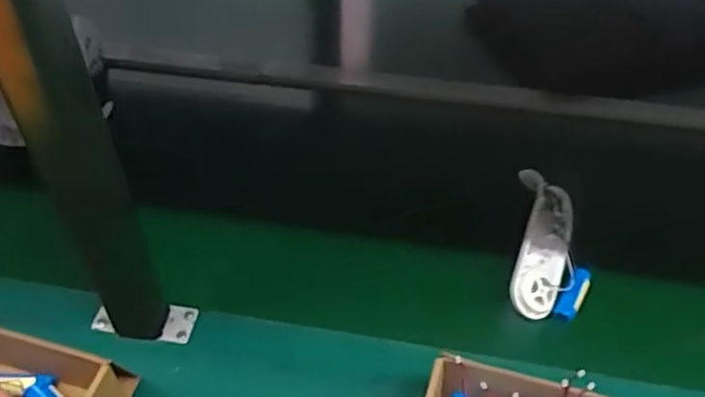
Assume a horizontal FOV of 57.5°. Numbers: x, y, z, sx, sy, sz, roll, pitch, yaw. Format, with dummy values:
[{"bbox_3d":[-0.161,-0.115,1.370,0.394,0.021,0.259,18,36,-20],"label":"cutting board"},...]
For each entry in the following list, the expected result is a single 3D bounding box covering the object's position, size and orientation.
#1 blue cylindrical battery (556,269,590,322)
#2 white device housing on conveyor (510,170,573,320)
[{"bbox_3d":[0.219,0.096,0.636,0.021,0.025,0.058,25,52,21],"label":"blue cylindrical battery"},{"bbox_3d":[0.199,0.039,0.668,0.054,0.033,0.172,11,48,10],"label":"white device housing on conveyor"}]

